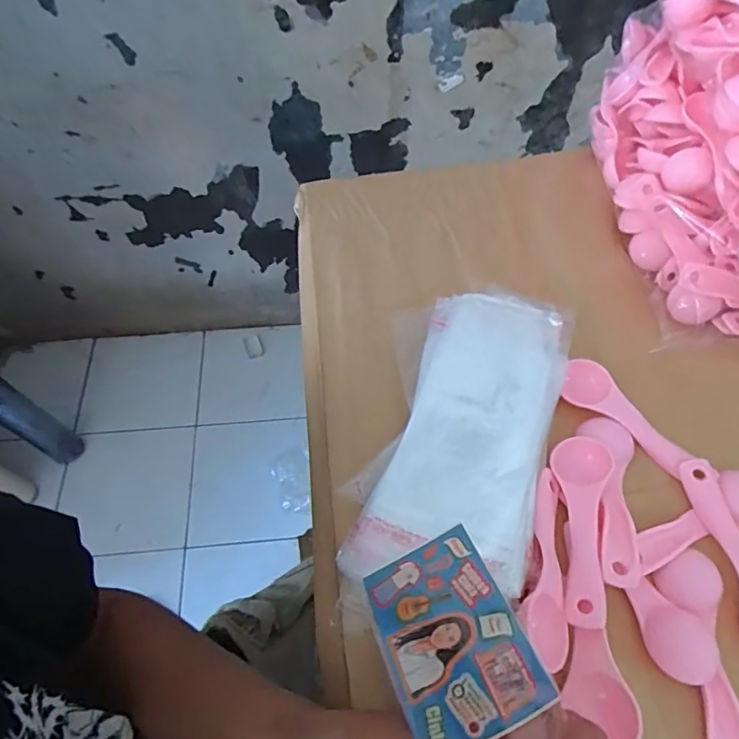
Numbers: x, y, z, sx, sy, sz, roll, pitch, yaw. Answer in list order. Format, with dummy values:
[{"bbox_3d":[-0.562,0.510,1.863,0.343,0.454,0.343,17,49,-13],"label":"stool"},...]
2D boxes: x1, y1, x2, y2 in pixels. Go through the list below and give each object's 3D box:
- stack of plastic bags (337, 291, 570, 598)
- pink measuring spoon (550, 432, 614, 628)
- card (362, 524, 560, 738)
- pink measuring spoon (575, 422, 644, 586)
[{"bbox_3d":[0.061,0.029,0.333,0.112,0.023,0.212,14,57,7],"label":"stack of plastic bags"},{"bbox_3d":[0.125,0.089,0.300,0.029,0.015,0.111,8,57,3],"label":"pink measuring spoon"},{"bbox_3d":[0.036,0.120,0.238,0.060,0.004,0.089,-29,36,0],"label":"card"},{"bbox_3d":[0.146,0.074,0.311,0.031,0.012,0.107,12,57,5],"label":"pink measuring spoon"}]

